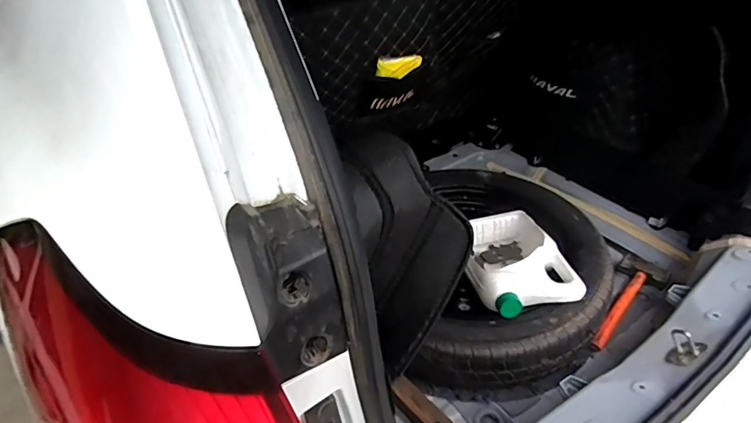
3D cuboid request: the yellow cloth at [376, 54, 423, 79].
[{"bbox_3d":[0.060,-0.349,1.104,0.115,0.047,0.023,-21,39,-19],"label":"yellow cloth"}]

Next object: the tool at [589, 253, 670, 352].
[{"bbox_3d":[0.608,0.224,1.110,0.110,0.055,0.335,22,46,33],"label":"tool"}]

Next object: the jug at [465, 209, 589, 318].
[{"bbox_3d":[0.320,0.107,1.058,0.244,0.121,0.311,4,19,5],"label":"jug"}]

